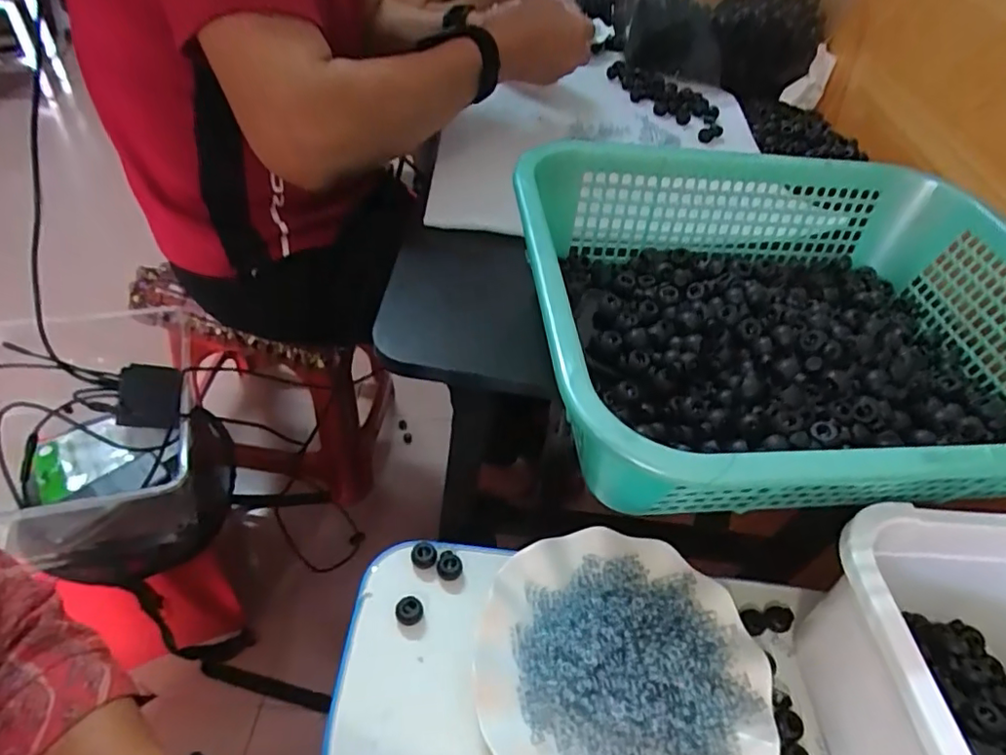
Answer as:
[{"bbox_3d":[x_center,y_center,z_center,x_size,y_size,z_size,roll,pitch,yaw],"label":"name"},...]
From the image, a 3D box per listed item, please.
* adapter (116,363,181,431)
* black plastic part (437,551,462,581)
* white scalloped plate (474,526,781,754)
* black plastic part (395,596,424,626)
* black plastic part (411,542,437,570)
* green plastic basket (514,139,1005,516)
[{"bbox_3d":[-0.493,0.026,0.815,0.075,0.019,0.087,5,80,-12],"label":"adapter"},{"bbox_3d":[-0.037,0.132,0.408,0.016,0.010,0.016,5,47,-5],"label":"black plastic part"},{"bbox_3d":[0.076,0.181,0.363,0.177,0.026,0.178,5,47,-5],"label":"white scalloped plate"},{"bbox_3d":[-0.061,0.154,0.385,0.018,0.013,0.016,0,48,-9],"label":"black plastic part"},{"bbox_3d":[-0.055,0.125,0.411,0.017,0.013,0.015,-1,48,-10],"label":"black plastic part"},{"bbox_3d":[0.201,-0.040,0.405,0.378,0.092,0.296,0,48,-9],"label":"green plastic basket"}]

